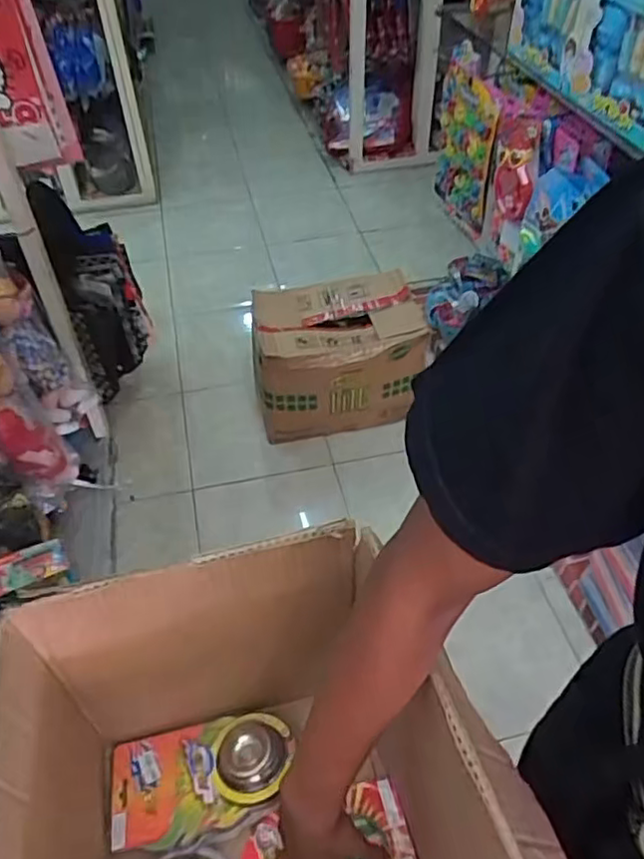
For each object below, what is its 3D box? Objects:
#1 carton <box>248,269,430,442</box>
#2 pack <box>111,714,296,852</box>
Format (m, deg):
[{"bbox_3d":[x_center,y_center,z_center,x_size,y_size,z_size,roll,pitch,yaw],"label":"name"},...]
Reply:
[{"bbox_3d":[0.041,-0.201,1.771,0.434,0.314,0.322,-5,46,-4],"label":"carton"},{"bbox_3d":[-0.119,0.342,0.640,0.177,0.037,0.109,-10,47,-9],"label":"pack"}]

